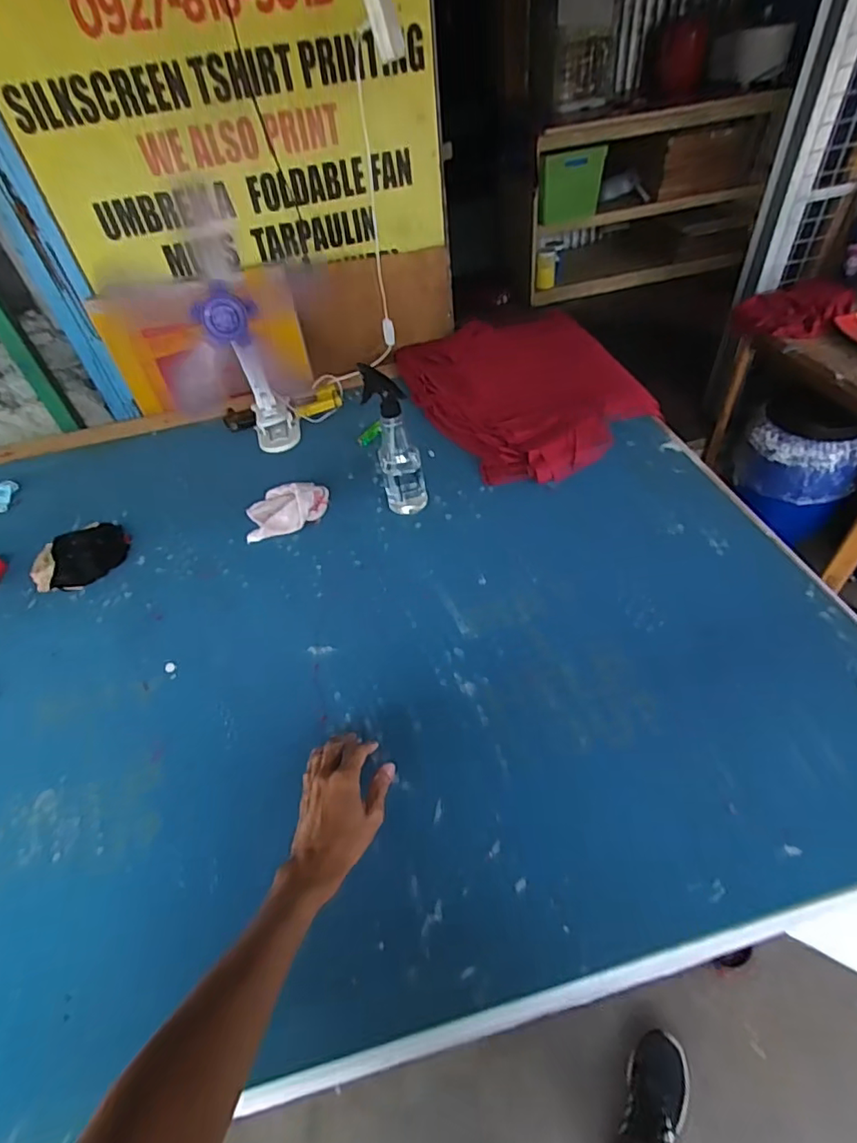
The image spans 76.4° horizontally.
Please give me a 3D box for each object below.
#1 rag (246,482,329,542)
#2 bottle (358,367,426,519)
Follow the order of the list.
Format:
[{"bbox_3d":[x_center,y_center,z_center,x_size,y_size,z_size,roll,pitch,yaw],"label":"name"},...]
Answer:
[{"bbox_3d":[-0.251,-0.115,0.948,0.147,0.056,0.094,-11,50,-3],"label":"rag"},{"bbox_3d":[-0.052,-0.204,0.875,0.076,0.230,0.057,-9,50,-1],"label":"bottle"}]

